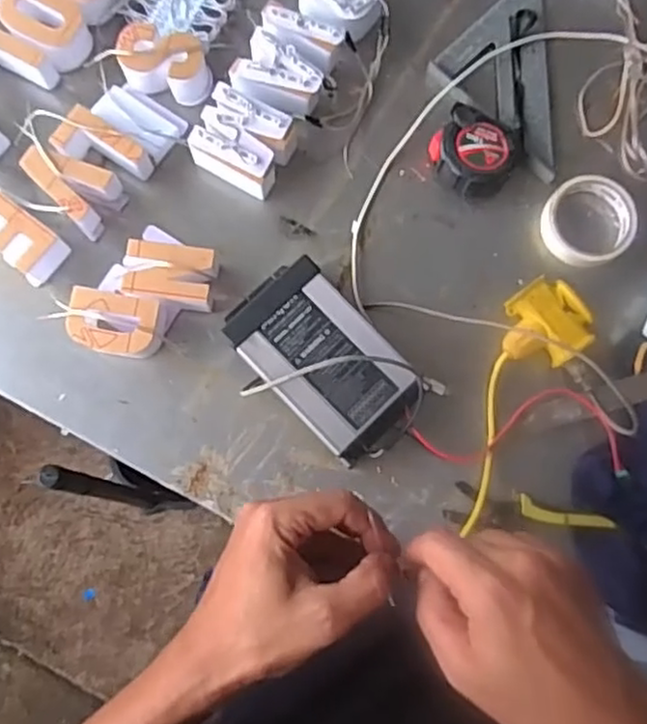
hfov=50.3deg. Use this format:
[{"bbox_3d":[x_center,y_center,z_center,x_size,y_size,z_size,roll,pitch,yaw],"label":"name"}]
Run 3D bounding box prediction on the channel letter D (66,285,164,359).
[{"bbox_3d":[-0.196,-0.034,0.654,0.087,0.041,0.057,9,80,-2],"label":"channel letter D"}]

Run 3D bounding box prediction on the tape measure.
[{"bbox_3d":[0.158,-0.221,0.707,0.083,0.038,0.081,0,81,-3],"label":"tape measure"}]

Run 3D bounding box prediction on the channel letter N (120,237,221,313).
[{"bbox_3d":[-0.147,-0.082,0.662,0.084,0.047,0.061,4,83,-2],"label":"channel letter N"}]

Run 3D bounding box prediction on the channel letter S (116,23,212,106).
[{"bbox_3d":[-0.160,-0.303,0.698,0.099,0.040,0.061,16,80,0],"label":"channel letter S"}]

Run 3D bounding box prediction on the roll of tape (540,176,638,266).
[{"bbox_3d":[0.265,-0.142,0.690,0.094,0.038,0.089,0,81,-3],"label":"roll of tape"}]

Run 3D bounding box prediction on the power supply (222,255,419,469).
[{"bbox_3d":[0.001,0.002,0.657,0.109,0.051,0.184,-43,85,-9],"label":"power supply"}]

